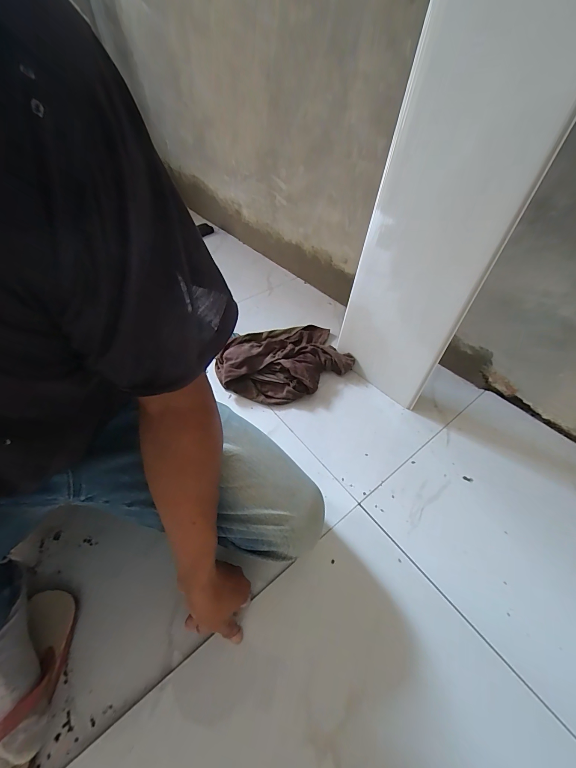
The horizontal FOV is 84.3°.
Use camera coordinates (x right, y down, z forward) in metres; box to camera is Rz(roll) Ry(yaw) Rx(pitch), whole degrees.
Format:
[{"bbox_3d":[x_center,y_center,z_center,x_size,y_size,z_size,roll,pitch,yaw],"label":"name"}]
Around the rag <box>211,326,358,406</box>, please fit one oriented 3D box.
[{"bbox_3d":[0.010,-0.061,0.725,0.276,0.052,0.202,-28,55,-24],"label":"rag"}]

